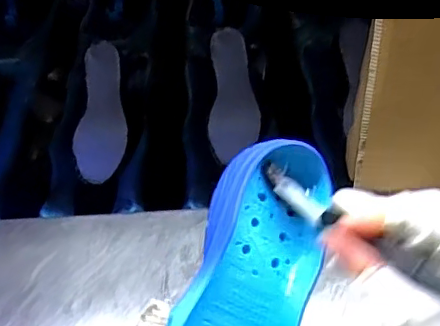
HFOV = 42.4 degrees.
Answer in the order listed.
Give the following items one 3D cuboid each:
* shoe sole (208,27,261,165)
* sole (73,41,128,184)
[{"bbox_3d":[0.020,-0.105,0.839,0.070,0.013,0.210,-2,72,4],"label":"shoe sole"},{"bbox_3d":[-0.171,-0.082,0.833,0.066,0.022,0.221,-2,70,4],"label":"sole"}]

